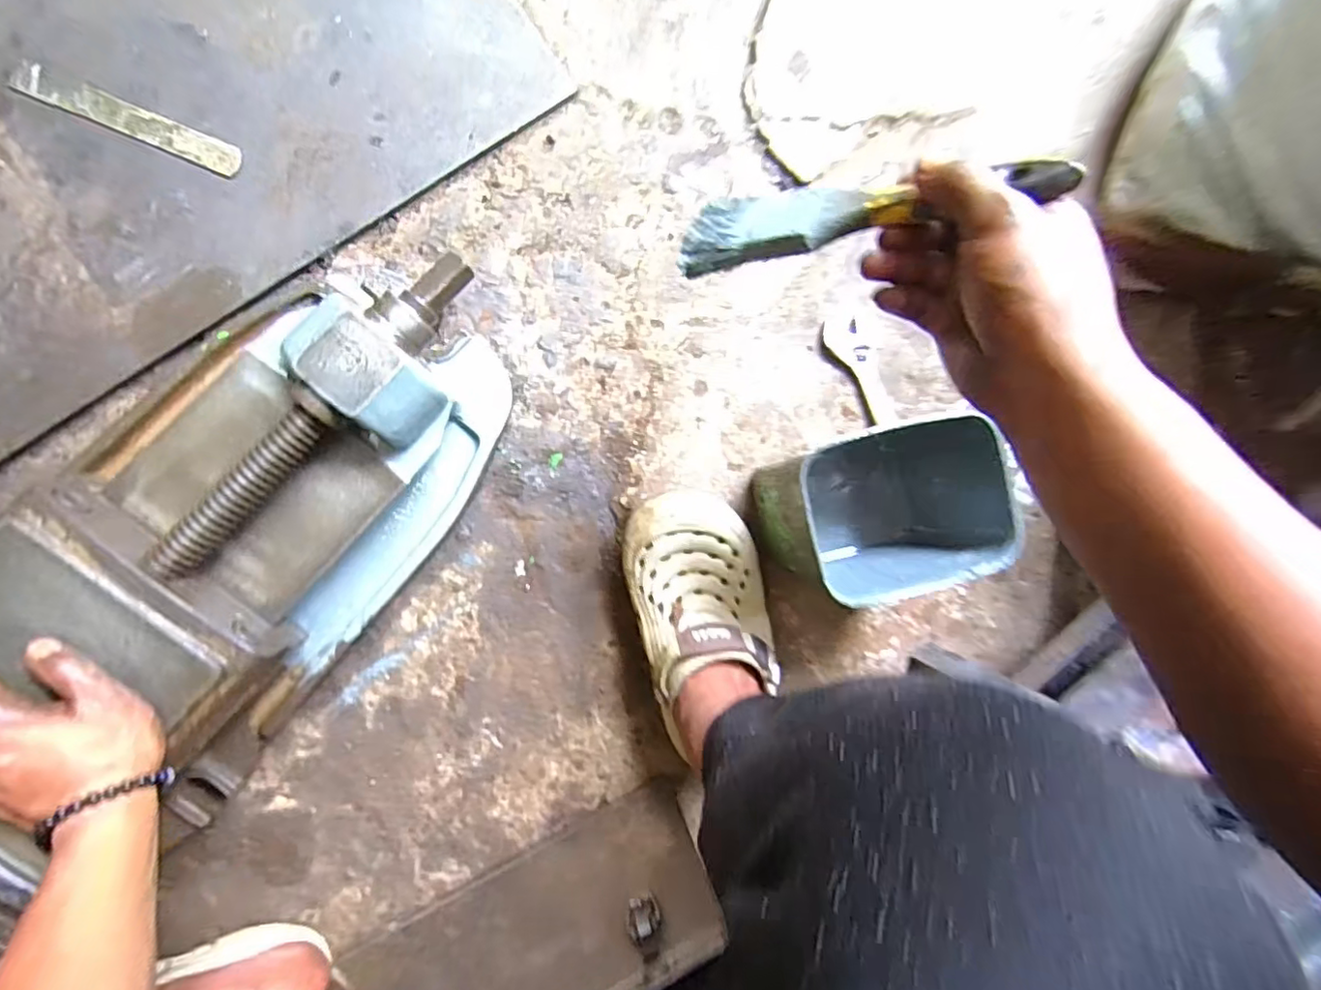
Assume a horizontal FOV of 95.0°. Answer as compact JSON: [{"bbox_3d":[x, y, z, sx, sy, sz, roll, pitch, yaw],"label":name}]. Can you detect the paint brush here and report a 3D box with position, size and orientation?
[{"bbox_3d":[0.097,-0.146,0.310,0.190,0.020,0.043,4,94,33],"label":"paint brush"}]

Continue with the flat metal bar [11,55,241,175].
[{"bbox_3d":[-0.421,-0.299,0.481,0.165,0.006,0.028,21,90,-9],"label":"flat metal bar"}]

